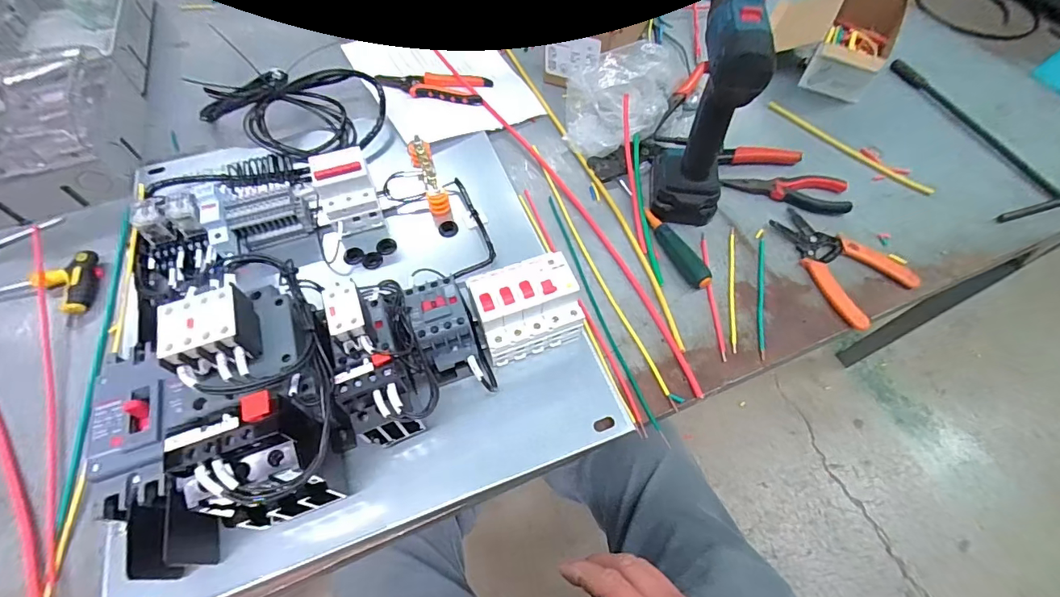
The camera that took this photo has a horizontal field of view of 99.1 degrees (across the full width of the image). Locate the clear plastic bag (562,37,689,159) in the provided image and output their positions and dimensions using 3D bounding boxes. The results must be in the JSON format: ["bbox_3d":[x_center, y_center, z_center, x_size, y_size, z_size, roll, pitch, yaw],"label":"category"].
[{"bbox_3d":[0.127,-0.253,0.579,0.153,0.090,0.119,-1,59,-1],"label":"clear plastic bag"}]

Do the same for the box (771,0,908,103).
[{"bbox_3d":[0.450,-0.406,0.677,0.168,0.092,0.211,27,63,15],"label":"box"}]

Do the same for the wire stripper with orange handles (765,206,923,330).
[{"bbox_3d":[0.343,-0.048,0.504,0.106,0.009,0.145,-29,63,-17],"label":"wire stripper with orange handles"}]

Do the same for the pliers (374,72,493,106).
[{"bbox_3d":[-0.140,-0.304,0.647,0.160,0.011,0.063,9,59,5],"label":"pliers"}]

